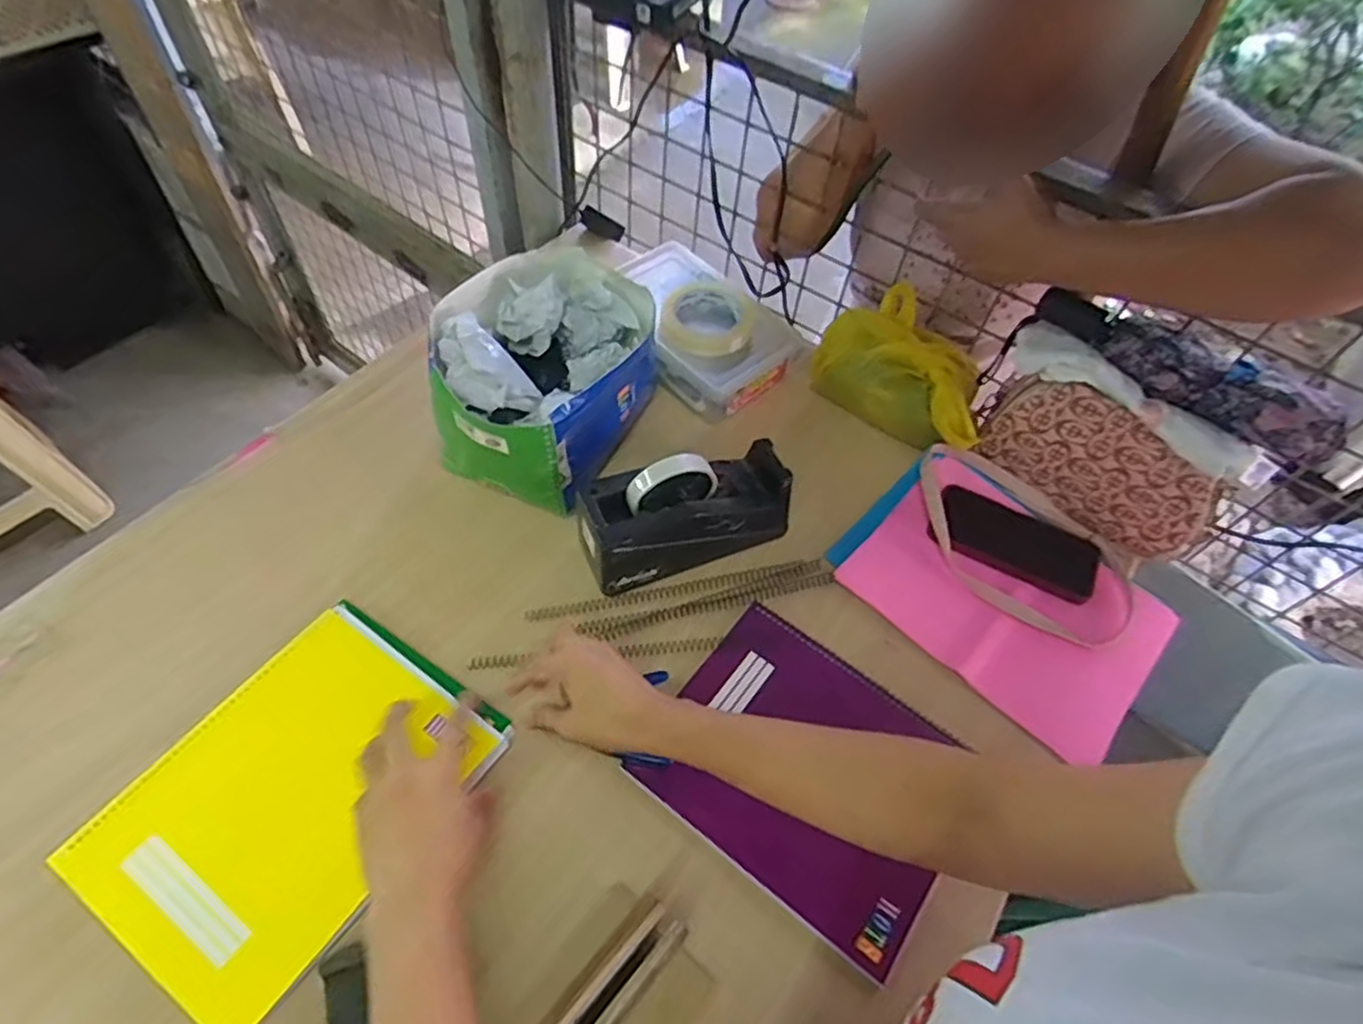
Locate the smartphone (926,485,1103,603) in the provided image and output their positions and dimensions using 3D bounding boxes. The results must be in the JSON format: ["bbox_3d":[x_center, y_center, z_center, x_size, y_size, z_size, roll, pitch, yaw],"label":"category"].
[{"bbox_3d":[0.339,0.029,0.731,0.162,0.016,0.076,23,56,11],"label":"smartphone"}]

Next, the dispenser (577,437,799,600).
[{"bbox_3d":[0.006,0.002,0.676,0.197,0.095,0.082,-17,59,-16],"label":"dispenser"}]

